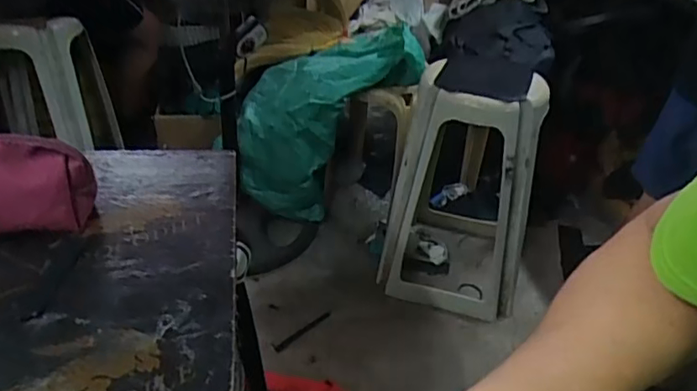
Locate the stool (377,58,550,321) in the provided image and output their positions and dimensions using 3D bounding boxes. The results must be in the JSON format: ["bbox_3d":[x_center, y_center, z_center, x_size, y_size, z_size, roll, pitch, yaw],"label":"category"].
[{"bbox_3d":[0.310,-0.042,1.482,0.327,0.579,0.391,15,35,17],"label":"stool"}]

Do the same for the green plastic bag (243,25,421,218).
[{"bbox_3d":[-0.107,-0.233,1.727,0.486,0.530,0.394,-6,34,-16],"label":"green plastic bag"}]

